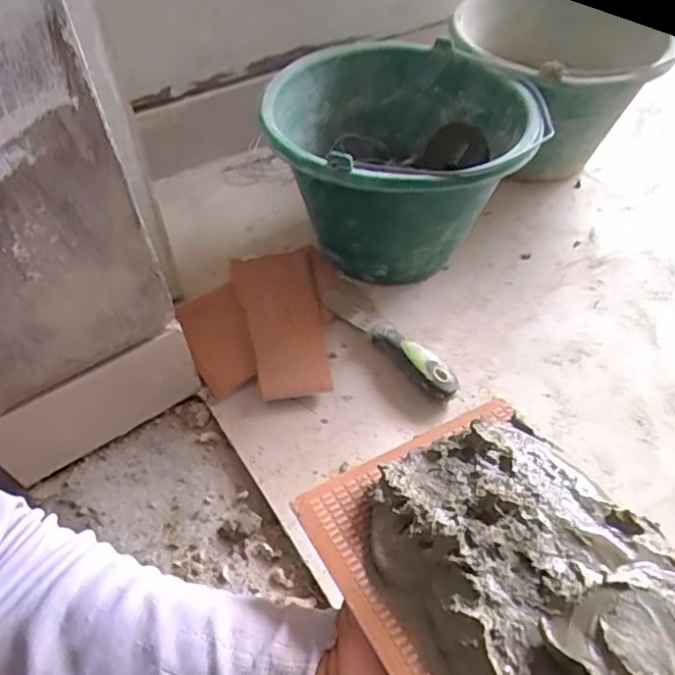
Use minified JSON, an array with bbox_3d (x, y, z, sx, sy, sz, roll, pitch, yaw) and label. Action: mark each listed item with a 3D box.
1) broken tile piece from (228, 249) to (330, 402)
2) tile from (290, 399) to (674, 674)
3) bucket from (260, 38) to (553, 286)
[{"bbox_3d":[-0.060,-0.020,0.605,0.086,0.015,0.191,-12,56,-6],"label":"broken tile piece"},{"bbox_3d":[0.081,0.100,0.221,0.126,0.060,0.190,-25,54,-18],"label":"tile"},{"bbox_3d":[0.053,-0.186,0.611,0.233,0.192,0.283,-8,51,-5],"label":"bucket"}]

